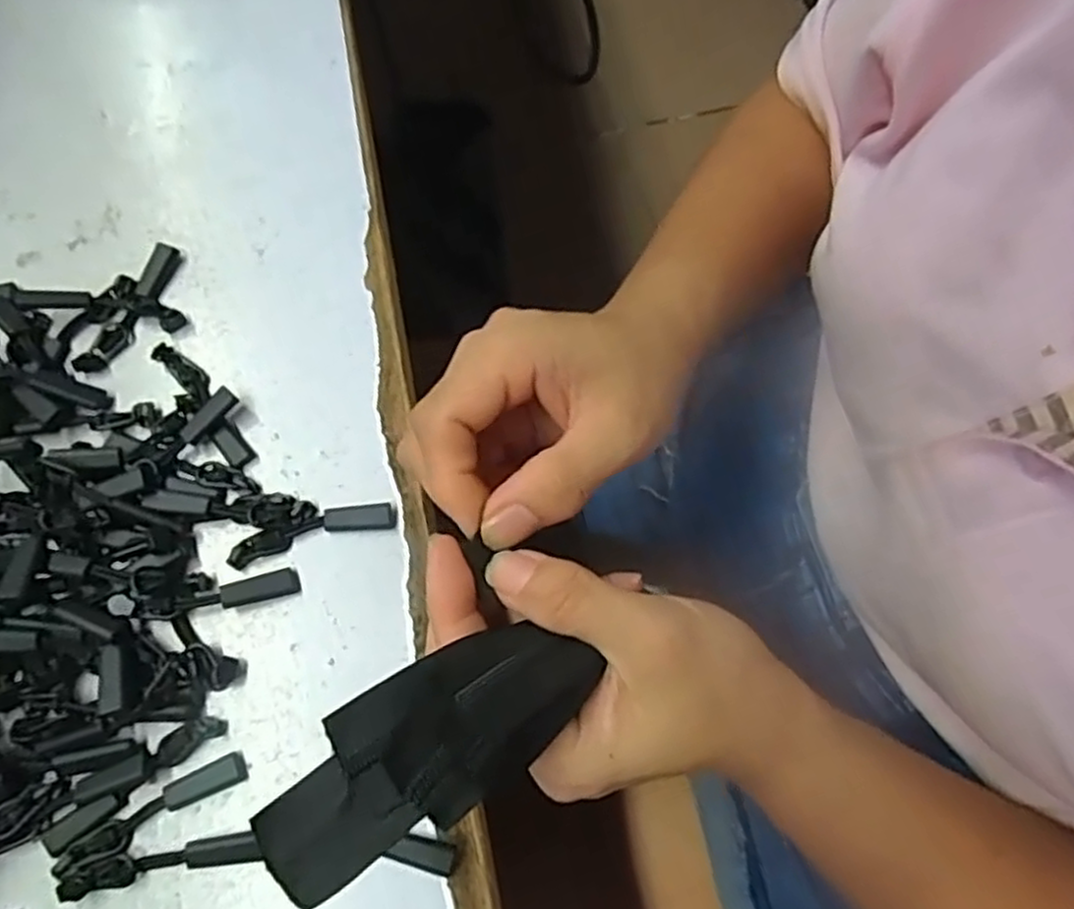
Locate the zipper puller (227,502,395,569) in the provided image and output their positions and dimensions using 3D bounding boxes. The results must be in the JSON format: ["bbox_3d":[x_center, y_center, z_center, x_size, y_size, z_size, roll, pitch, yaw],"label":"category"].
[{"bbox_3d":[-0.080,0.027,0.261,0.057,0.007,0.011,-15,71,-7],"label":"zipper puller"}]

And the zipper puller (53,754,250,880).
[{"bbox_3d":[-0.121,0.112,0.231,0.059,0.004,0.010,-28,73,-11],"label":"zipper puller"}]

